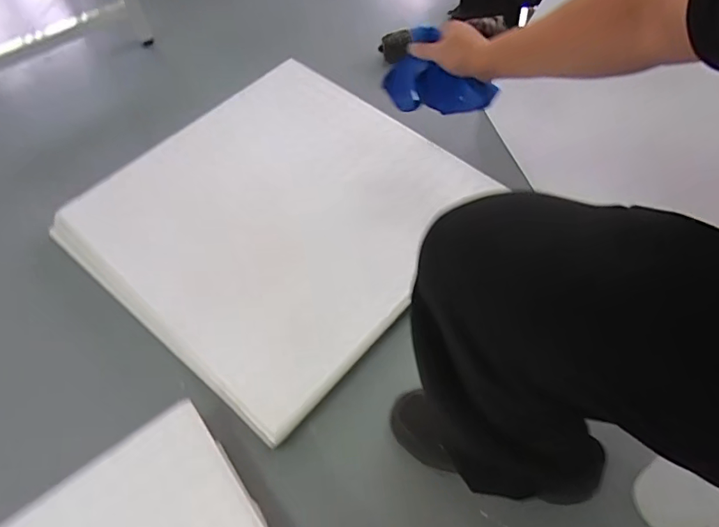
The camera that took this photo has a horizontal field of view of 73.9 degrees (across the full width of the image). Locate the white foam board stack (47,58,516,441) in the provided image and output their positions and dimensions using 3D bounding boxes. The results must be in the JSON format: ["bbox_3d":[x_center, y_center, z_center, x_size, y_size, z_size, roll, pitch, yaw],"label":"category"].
[{"bbox_3d":[-0.140,-0.096,0.865,0.570,0.063,0.597,38,67,23],"label":"white foam board stack"}]

